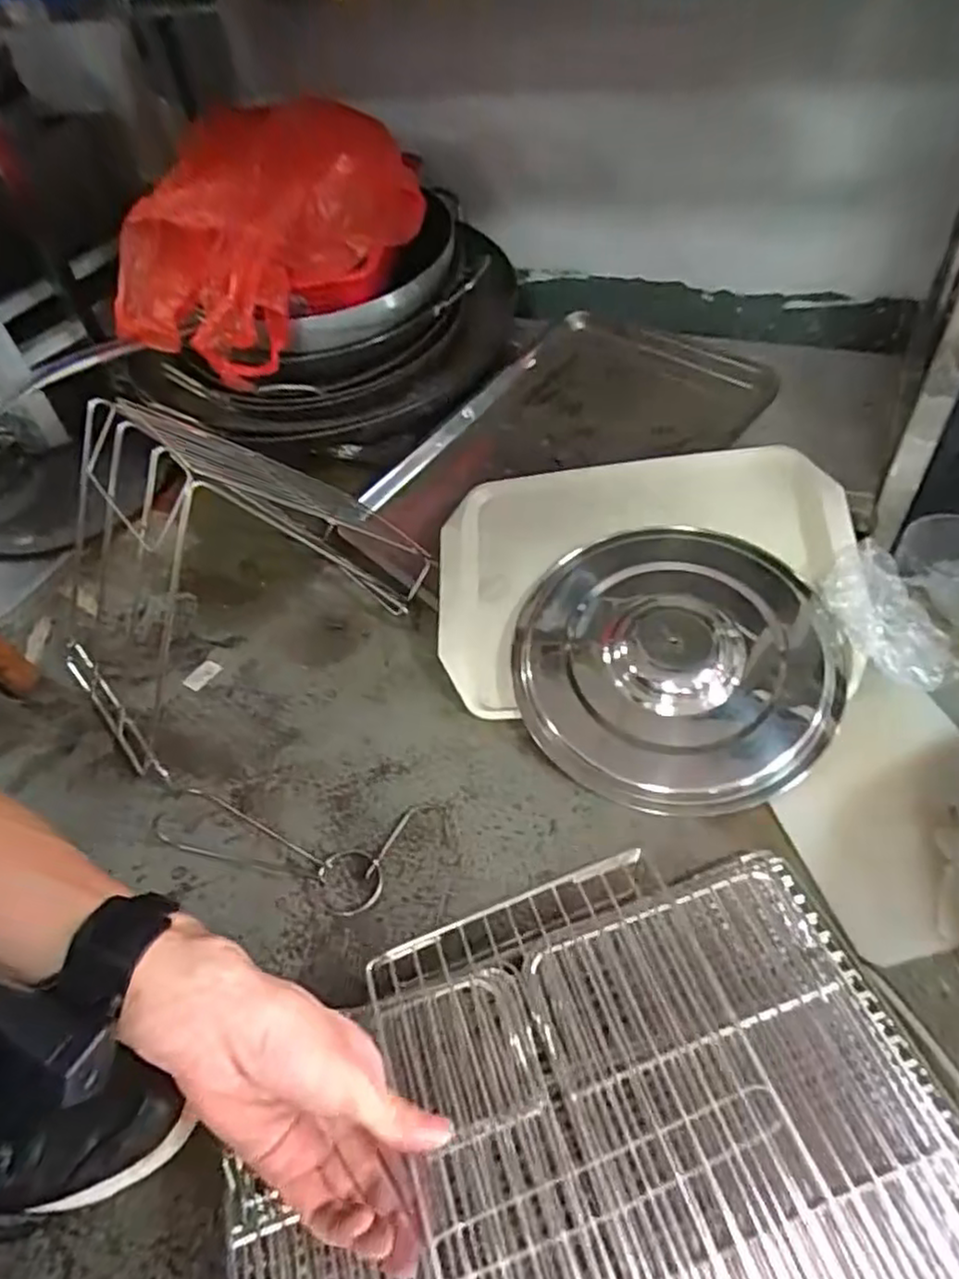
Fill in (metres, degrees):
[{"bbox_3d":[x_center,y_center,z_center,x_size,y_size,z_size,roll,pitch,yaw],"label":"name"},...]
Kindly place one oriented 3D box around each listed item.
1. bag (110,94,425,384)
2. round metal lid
[{"bbox_3d":[-0.248,-0.458,0.804,0.147,0.211,0.383,33,58,31],"label":"bag"},{"bbox_3d":[0.191,0.017,0.686,0.304,0.070,0.284,-3,47,4],"label":"round metal lid"}]

